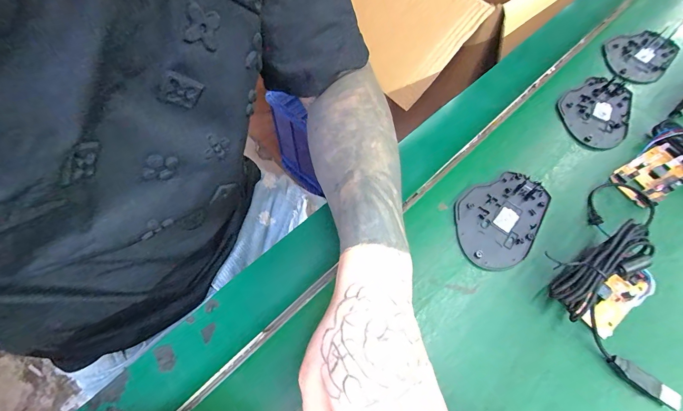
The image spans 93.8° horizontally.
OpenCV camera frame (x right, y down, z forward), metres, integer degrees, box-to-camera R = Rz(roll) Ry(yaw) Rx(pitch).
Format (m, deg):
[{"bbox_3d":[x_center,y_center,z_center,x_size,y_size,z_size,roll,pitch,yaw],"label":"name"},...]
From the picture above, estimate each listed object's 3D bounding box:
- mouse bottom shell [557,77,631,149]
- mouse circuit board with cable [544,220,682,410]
[{"bbox_3d":[0.293,-0.111,0.369,0.072,0.010,0.115,35,68,16],"label":"mouse bottom shell"},{"bbox_3d":[0.229,0.085,0.250,0.090,0.032,0.124,-17,64,-9],"label":"mouse circuit board with cable"}]

